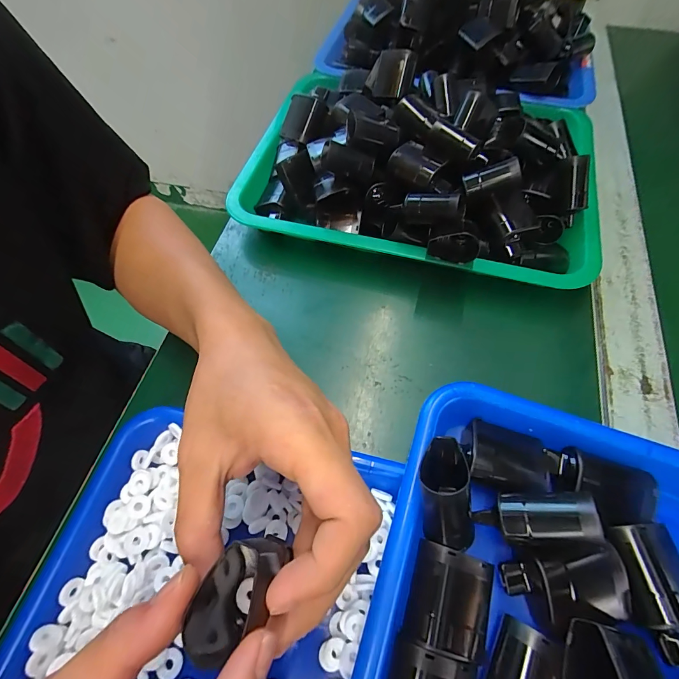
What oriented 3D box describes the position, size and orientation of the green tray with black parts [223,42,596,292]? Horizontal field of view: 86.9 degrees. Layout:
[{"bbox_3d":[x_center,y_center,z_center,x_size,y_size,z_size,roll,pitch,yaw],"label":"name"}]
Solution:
[{"bbox_3d":[0.079,-0.178,0.356,0.324,0.085,0.251,14,62,8],"label":"green tray with black parts"}]

